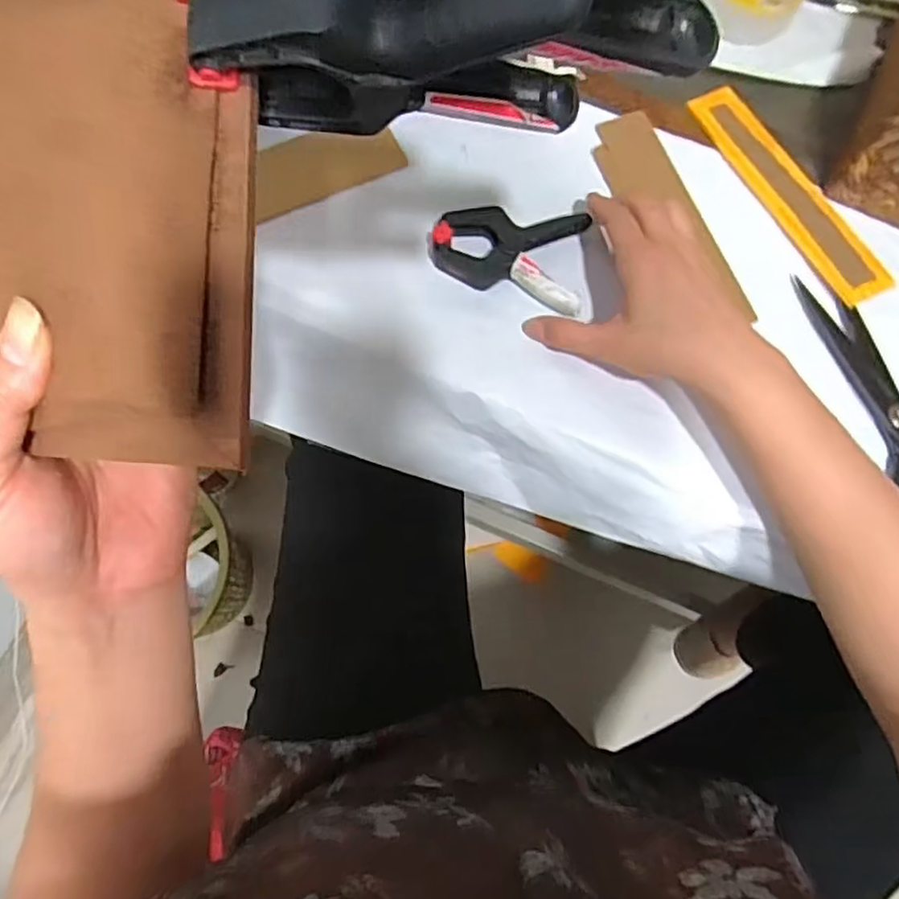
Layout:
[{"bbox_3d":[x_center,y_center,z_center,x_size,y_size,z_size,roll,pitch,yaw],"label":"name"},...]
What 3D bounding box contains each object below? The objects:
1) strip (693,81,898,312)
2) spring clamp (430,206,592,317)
[{"bbox_3d":[0.248,-0.193,0.474,0.038,0.008,0.201,-28,74,-1],"label":"strip"},{"bbox_3d":[0.041,-0.135,0.447,0.107,0.020,0.070,9,74,2],"label":"spring clamp"}]

